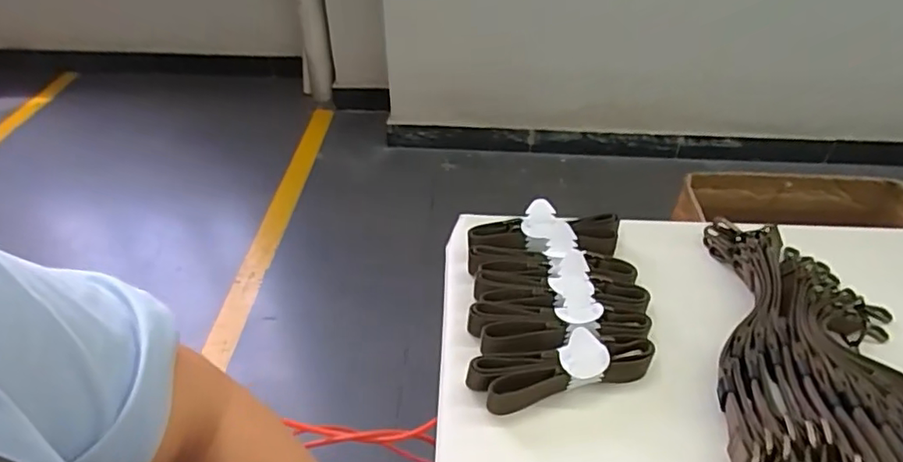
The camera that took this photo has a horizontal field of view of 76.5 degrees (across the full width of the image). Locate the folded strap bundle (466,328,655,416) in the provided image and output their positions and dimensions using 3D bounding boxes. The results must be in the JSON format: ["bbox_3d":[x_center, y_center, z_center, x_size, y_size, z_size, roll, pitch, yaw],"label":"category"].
[{"bbox_3d":[0.113,0.136,0.573,0.187,0.058,0.041,-10,42,-12],"label":"folded strap bundle"}]

